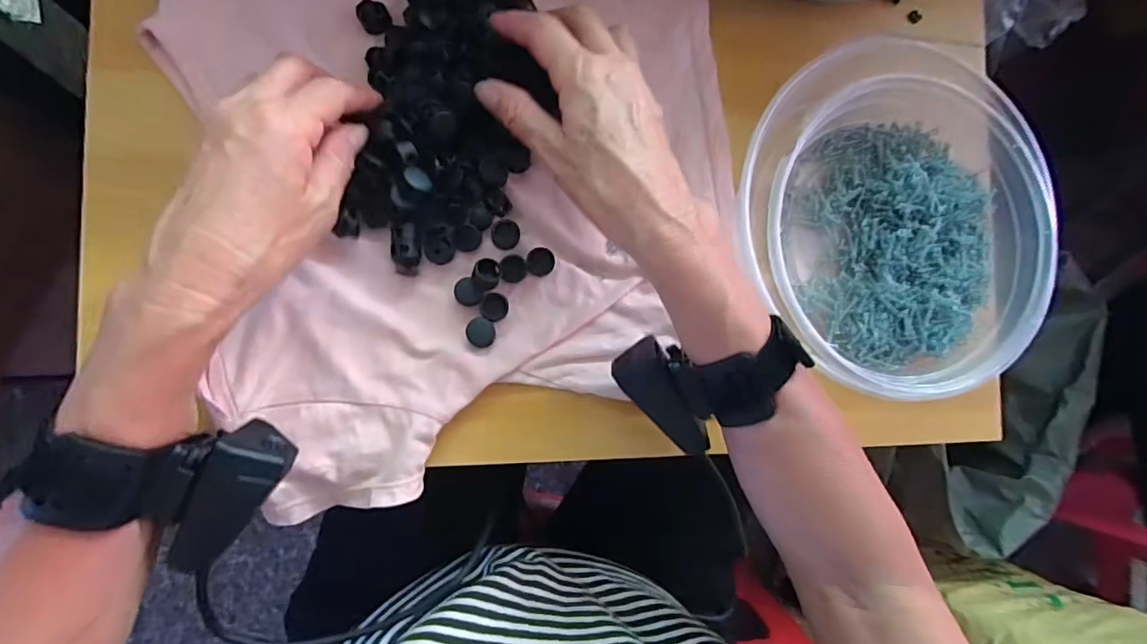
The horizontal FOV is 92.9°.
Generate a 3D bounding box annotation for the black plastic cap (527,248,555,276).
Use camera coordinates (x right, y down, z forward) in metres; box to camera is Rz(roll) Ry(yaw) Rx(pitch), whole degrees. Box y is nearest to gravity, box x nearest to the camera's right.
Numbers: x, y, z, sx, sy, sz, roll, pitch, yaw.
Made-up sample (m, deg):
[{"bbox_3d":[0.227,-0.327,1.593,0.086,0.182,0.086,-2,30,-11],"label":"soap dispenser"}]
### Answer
[{"bbox_3d":[-0.020,-0.037,0.338,0.017,0.010,0.016,1,87,-11],"label":"black plastic cap"}]

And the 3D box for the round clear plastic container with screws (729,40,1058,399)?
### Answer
[{"bbox_3d":[0.213,-0.066,0.360,0.210,0.045,0.224,1,87,-11],"label":"round clear plastic container with screws"}]

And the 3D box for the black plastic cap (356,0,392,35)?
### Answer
[{"bbox_3d":[-0.117,-0.180,0.320,0.018,0.007,0.018,1,87,-11],"label":"black plastic cap"}]

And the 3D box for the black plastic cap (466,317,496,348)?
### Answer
[{"bbox_3d":[-0.056,0.006,0.328,0.017,0.008,0.017,2,87,-11],"label":"black plastic cap"}]

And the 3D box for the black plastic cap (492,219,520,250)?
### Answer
[{"bbox_3d":[-0.042,-0.053,0.335,0.016,0.009,0.018,3,87,-10],"label":"black plastic cap"}]

